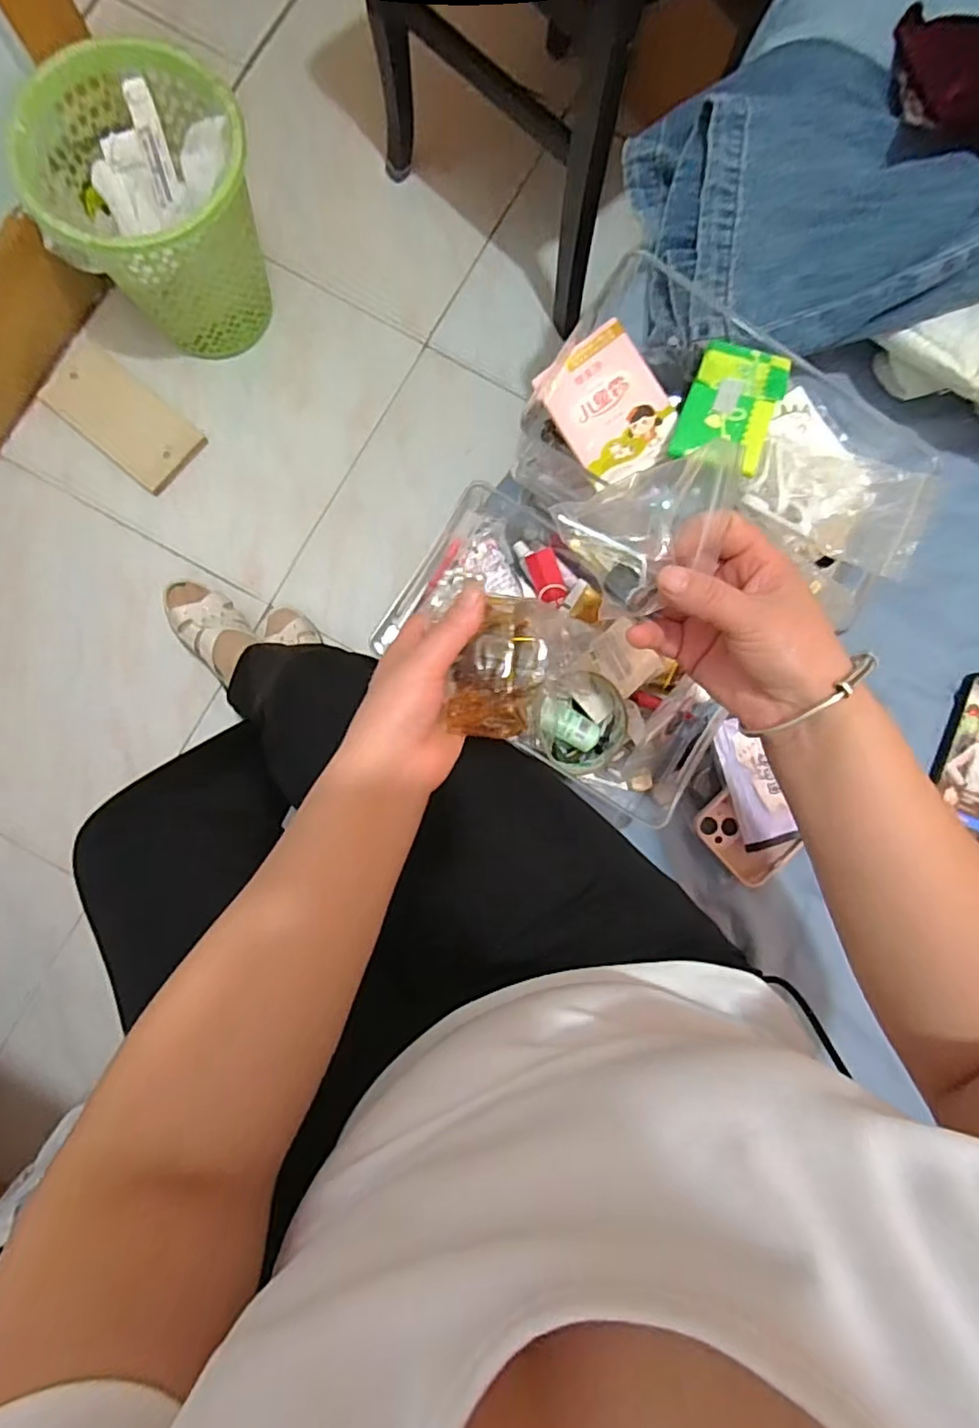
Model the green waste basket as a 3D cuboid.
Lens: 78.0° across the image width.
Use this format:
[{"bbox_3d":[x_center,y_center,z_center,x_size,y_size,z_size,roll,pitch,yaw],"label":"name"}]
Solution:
[{"bbox_3d":[-0.442,-0.685,0.845,0.254,0.261,0.259,0,85,-2],"label":"green waste basket"}]

